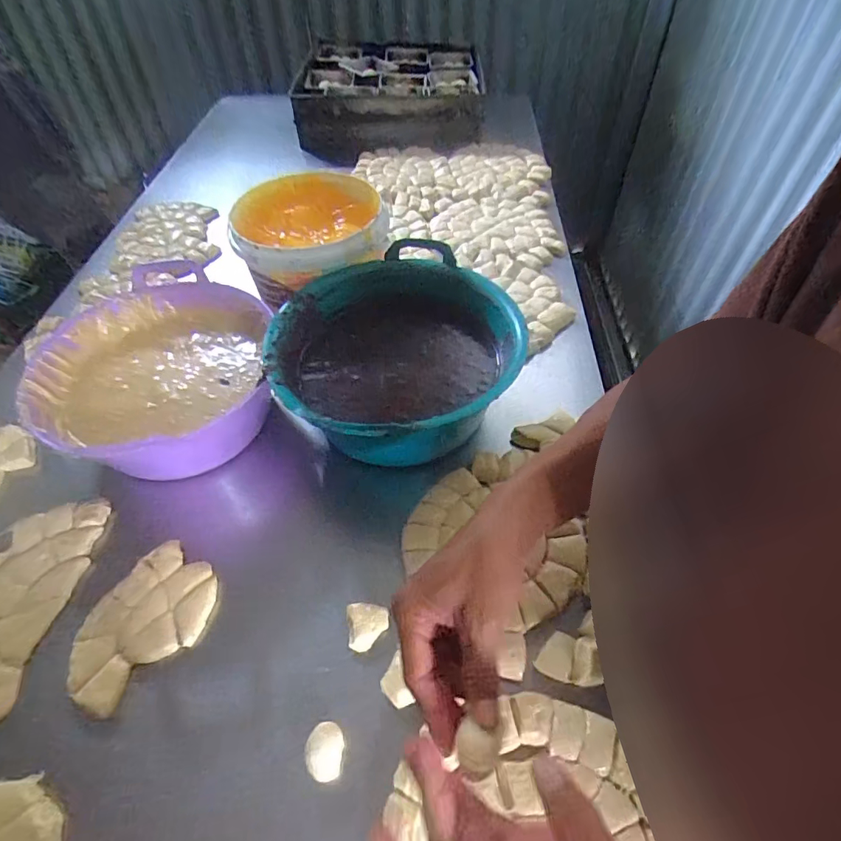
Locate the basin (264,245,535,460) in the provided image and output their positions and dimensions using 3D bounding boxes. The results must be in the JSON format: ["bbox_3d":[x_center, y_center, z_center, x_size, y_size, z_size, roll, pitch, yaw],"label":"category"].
[{"bbox_3d":[-0.026,-0.084,0.626,0.285,0.110,0.294,0,51,0],"label":"basin"}]

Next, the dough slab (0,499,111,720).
[{"bbox_3d":[-0.431,0.184,0.505,0.133,0.013,0.214,0,51,0],"label":"dough slab"}]

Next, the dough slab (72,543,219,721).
[{"bbox_3d":[-0.277,0.202,0.490,0.106,0.009,0.151,24,55,18],"label":"dough slab"}]

